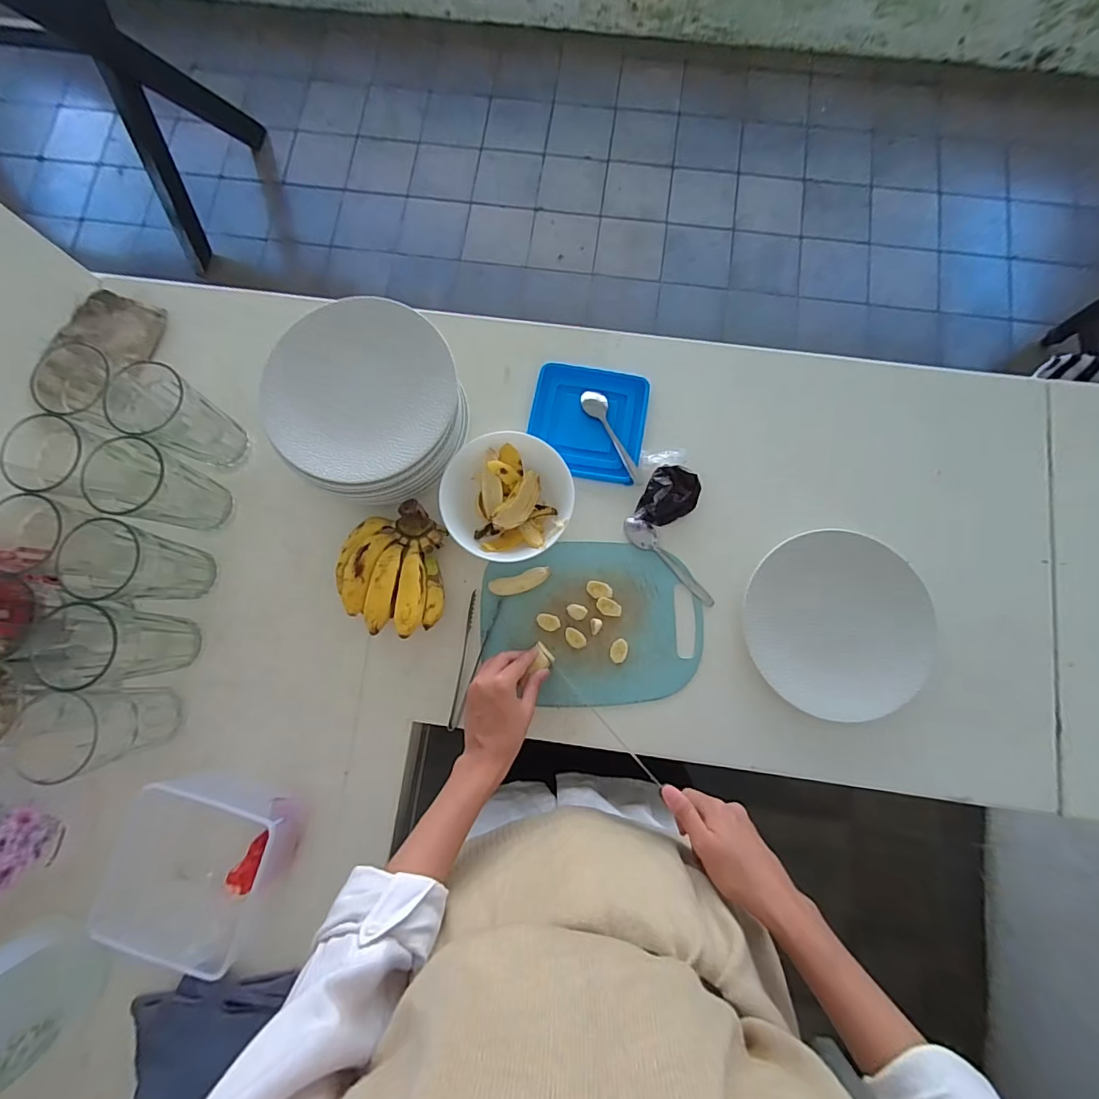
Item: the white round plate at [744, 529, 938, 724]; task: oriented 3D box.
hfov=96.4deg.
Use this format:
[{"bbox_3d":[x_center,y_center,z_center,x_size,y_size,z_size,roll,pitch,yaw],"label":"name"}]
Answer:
[{"bbox_3d":[0.316,0.082,0.539,0.185,0.017,0.199,0,81,2],"label":"white round plate"}]

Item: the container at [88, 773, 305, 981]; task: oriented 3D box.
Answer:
[{"bbox_3d":[-0.328,0.300,0.475,0.129,0.081,0.138,15,82,4],"label":"container"}]

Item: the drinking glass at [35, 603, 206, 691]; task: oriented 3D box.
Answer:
[{"bbox_3d":[-0.434,0.096,0.498,0.070,0.118,0.073,-5,81,1],"label":"drinking glass"}]

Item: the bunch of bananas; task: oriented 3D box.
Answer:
[{"bbox_3d":[-0.173,0.023,0.541,0.110,0.062,0.133,0,81,2],"label":"bunch of bananas"}]

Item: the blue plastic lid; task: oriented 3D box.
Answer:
[{"bbox_3d":[0.047,-0.155,0.598,0.135,0.013,0.141,8,81,3],"label":"blue plastic lid"}]

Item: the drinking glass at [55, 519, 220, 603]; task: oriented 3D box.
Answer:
[{"bbox_3d":[-0.425,0.016,0.515,0.078,0.131,0.073,9,82,3],"label":"drinking glass"}]

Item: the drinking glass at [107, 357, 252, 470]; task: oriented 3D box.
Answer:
[{"bbox_3d":[-0.412,-0.147,0.548,0.090,0.117,0.072,32,83,6],"label":"drinking glass"}]

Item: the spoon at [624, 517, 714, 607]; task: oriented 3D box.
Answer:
[{"bbox_3d":[0.141,0.011,0.573,0.135,0.008,0.027,43,85,7],"label":"spoon"}]

